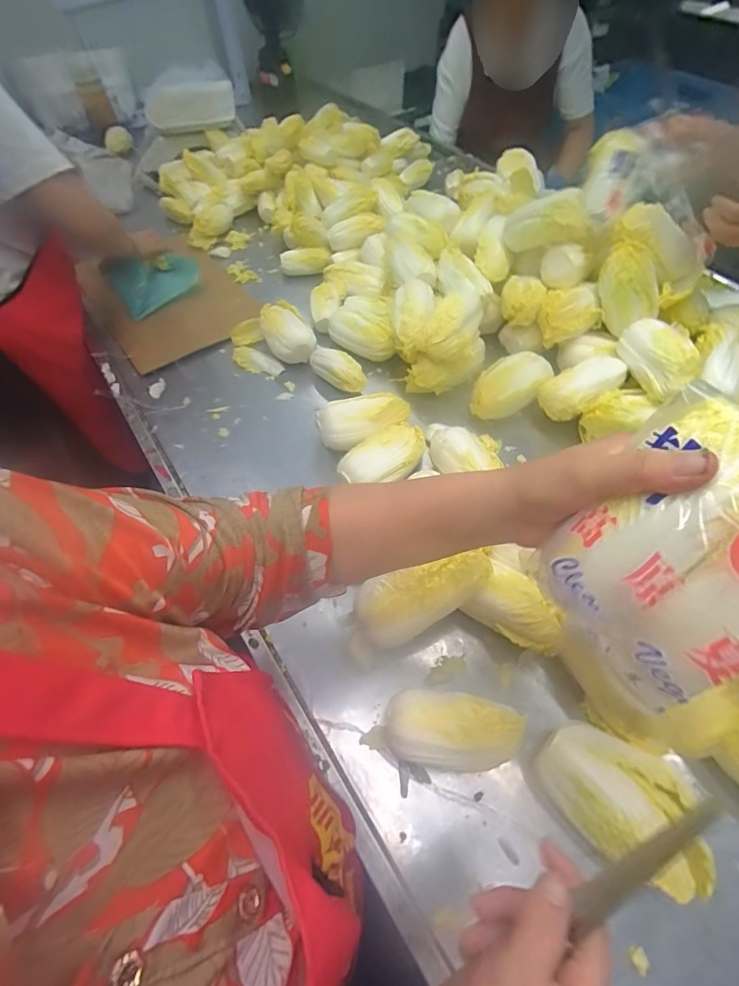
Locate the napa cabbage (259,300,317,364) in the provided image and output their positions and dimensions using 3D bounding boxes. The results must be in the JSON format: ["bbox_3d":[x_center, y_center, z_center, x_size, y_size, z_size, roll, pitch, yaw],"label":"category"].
[{"bbox_3d":[-0.147,-0.287,0.801,0.085,0.058,0.137,-18,58,-10],"label":"napa cabbage"}]

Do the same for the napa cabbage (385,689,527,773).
[{"bbox_3d":[0.088,0.242,0.451,0.140,0.063,0.069,5,57,5],"label":"napa cabbage"}]

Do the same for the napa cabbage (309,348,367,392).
[{"bbox_3d":[-0.051,-0.207,0.755,0.110,0.051,0.044,38,66,23],"label":"napa cabbage"}]

